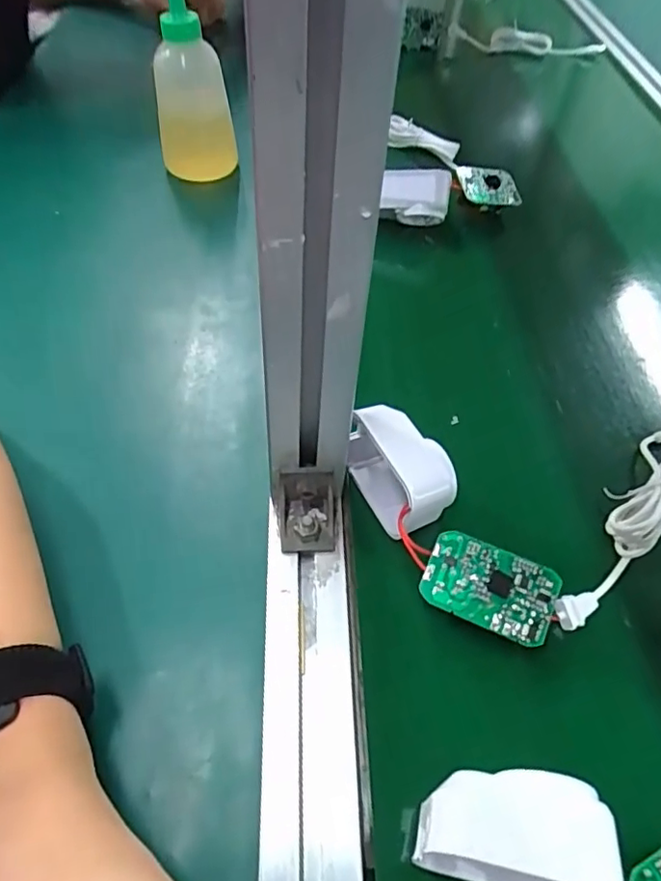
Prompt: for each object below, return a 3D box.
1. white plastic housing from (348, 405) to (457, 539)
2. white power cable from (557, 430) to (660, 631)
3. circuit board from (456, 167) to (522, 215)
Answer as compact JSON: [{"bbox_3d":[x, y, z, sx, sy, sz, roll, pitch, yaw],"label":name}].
[{"bbox_3d":[0.038,0.012,0.316,0.040,0.035,0.069,-20,58,-16],"label":"white plastic housing"},{"bbox_3d":[0.176,0.038,0.326,0.038,0.028,0.177,39,58,23],"label":"white power cable"},{"bbox_3d":[0.138,-0.220,0.504,0.057,0.010,0.035,-1,96,-8],"label":"circuit board"}]

